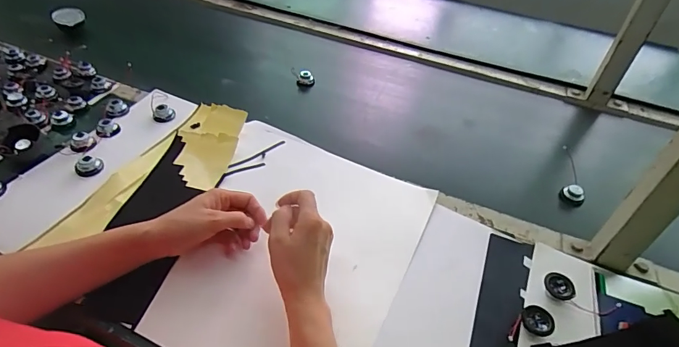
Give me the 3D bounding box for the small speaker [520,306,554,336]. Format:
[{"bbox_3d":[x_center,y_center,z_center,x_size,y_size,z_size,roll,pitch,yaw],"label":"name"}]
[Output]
[{"bbox_3d":[0.226,0.168,0.471,0.034,0.009,0.032,19,44,13],"label":"small speaker"}]

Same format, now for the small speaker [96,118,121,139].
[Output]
[{"bbox_3d":[-0.384,-0.075,0.686,0.036,0.017,0.032,-17,48,-23],"label":"small speaker"}]

